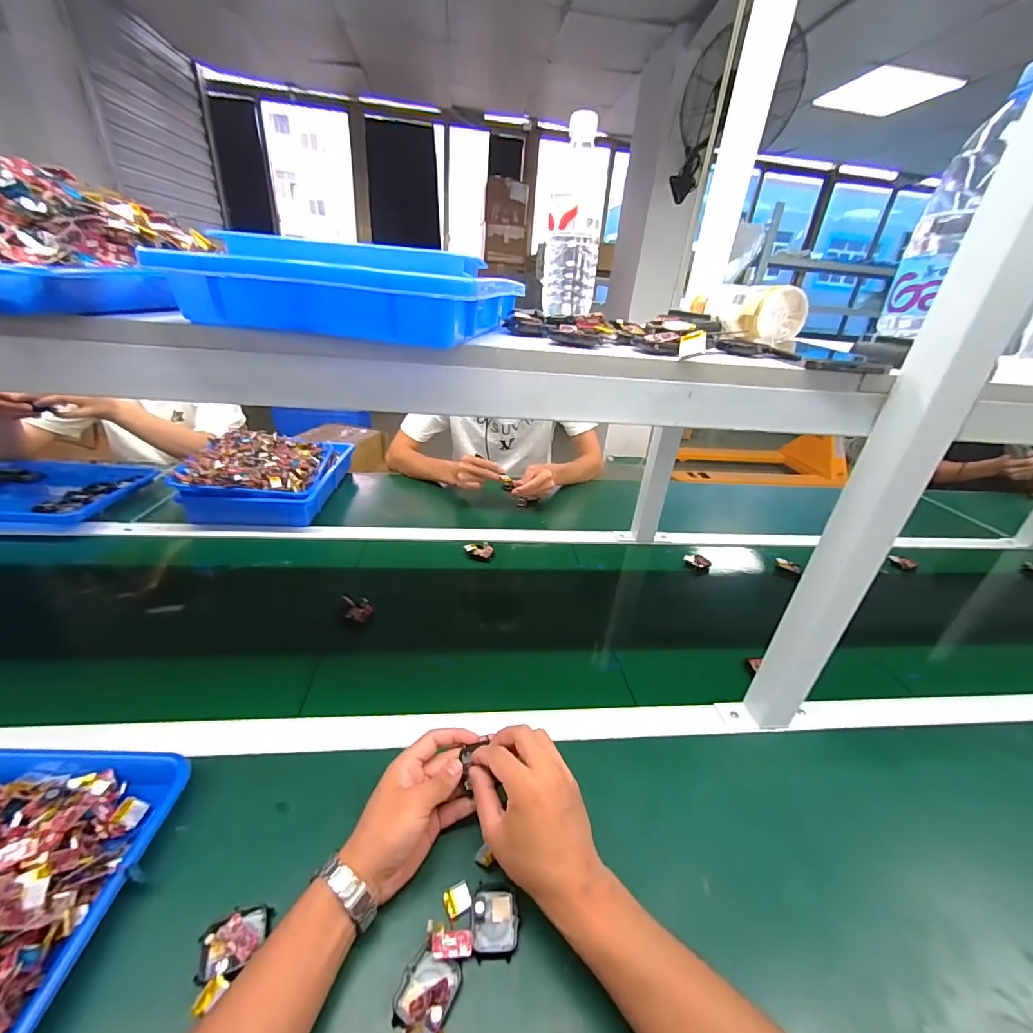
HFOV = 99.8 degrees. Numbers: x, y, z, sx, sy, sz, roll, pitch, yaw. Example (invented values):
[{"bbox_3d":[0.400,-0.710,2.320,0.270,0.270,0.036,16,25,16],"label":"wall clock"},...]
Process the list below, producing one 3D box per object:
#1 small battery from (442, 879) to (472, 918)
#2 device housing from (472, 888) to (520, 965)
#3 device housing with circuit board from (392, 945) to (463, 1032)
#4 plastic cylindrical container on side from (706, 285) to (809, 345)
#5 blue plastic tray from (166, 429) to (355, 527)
[{"bbox_3d":[-0.050,0.323,0.368,0.021,0.005,0.021,-11,32,-27],"label":"small battery"},{"bbox_3d":[-0.017,0.332,0.356,0.037,0.007,0.044,2,28,-5],"label":"device housing"},{"bbox_3d":[-0.065,0.343,0.315,0.039,0.019,0.048,18,31,24],"label":"device housing with circuit board"},{"bbox_3d":[0.317,-0.269,0.576,0.069,0.060,0.104,-2,29,-13],"label":"plastic cylindrical container on side"},{"bbox_3d":[-0.536,-0.103,0.971,0.269,0.103,0.315,-1,29,-10],"label":"blue plastic tray"}]

